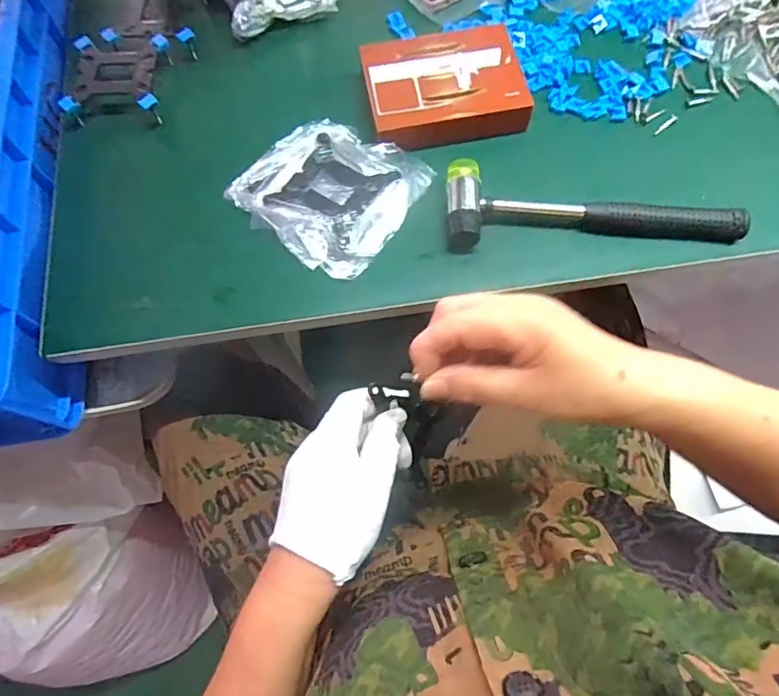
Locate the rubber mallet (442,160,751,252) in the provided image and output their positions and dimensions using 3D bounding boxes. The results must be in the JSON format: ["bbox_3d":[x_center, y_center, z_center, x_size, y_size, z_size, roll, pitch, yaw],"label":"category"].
[{"bbox_3d":[0.167,-0.123,0.432,0.237,0.029,0.075,-2,71,2],"label":"rubber mallet"}]

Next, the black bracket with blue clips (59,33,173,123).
[{"bbox_3d":[-0.256,-0.255,0.498,0.087,0.036,0.090,1,72,3],"label":"black bracket with blue clips"}]

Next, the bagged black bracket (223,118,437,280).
[{"bbox_3d":[-0.054,-0.140,0.451,0.140,0.018,0.131,35,76,13],"label":"bagged black bracket"}]

